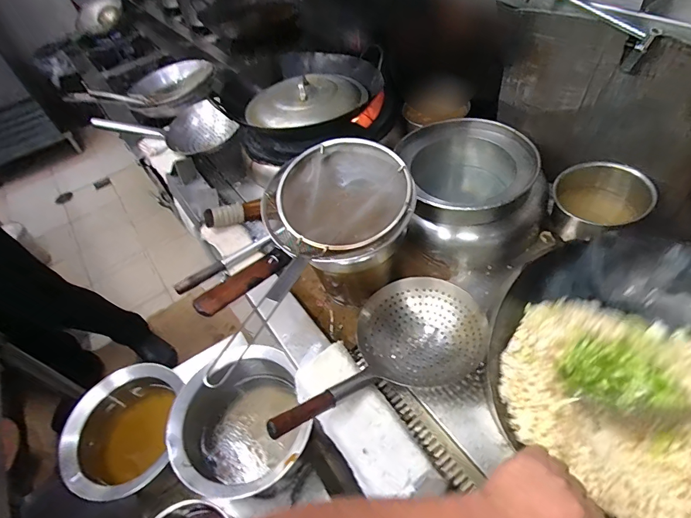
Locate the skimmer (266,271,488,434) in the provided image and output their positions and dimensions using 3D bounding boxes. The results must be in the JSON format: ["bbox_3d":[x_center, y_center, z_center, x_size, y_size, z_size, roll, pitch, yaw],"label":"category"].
[{"bbox_3d":[0.057,0.181,0.693,0.437,0.112,0.223,-26,51,-34],"label":"skimmer"}]

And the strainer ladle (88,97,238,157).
[{"bbox_3d":[-0.542,-0.379,1.198,0.389,0.139,0.168,-10,48,-24],"label":"strainer ladle"}]

